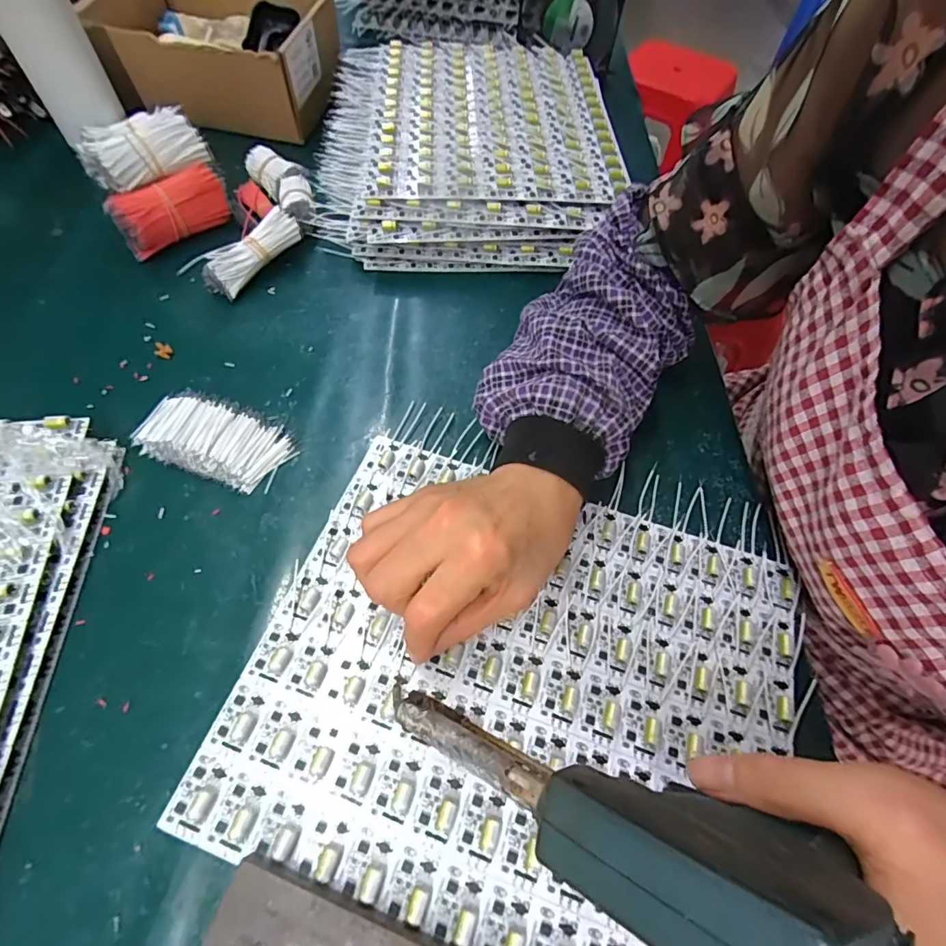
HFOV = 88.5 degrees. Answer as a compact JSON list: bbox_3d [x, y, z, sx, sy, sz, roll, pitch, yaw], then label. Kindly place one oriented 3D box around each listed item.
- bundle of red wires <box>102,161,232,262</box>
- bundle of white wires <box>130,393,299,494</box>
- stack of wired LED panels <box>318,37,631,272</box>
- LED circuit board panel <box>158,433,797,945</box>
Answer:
[{"bbox_3d":[-0.269,-0.235,0.435,0.094,0.050,0.029,-38,68,-23],"label":"bundle of red wires"},{"bbox_3d":[-0.181,-0.024,0.336,0.107,0.012,0.051,19,60,8],"label":"bundle of white wires"},{"bbox_3d":[-0.005,-0.346,0.512,0.279,0.068,0.329,0,59,-4],"label":"stack of wired LED panels"},{"bbox_3d":[0.027,0.111,0.270,0.285,0.009,0.238,18,60,7],"label":"LED circuit board panel"}]

